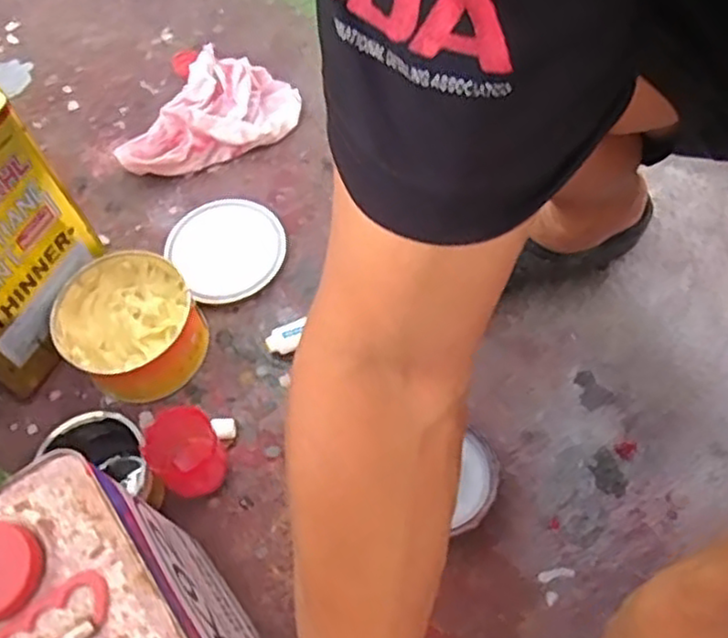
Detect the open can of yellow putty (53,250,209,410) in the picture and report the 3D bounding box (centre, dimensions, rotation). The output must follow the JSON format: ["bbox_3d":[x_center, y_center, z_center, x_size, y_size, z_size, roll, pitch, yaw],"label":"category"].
[{"bbox_3d":[-0.215,0.007,0.672,0.120,0.068,0.123,-1,62,2],"label":"open can of yellow putty"}]

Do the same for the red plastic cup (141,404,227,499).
[{"bbox_3d":[-0.145,0.115,0.597,0.054,0.088,0.056,-28,64,-11],"label":"red plastic cup"}]

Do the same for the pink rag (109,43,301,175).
[{"bbox_3d":[-0.165,-0.217,0.792,0.128,0.056,0.189,31,68,17],"label":"pink rag"}]

